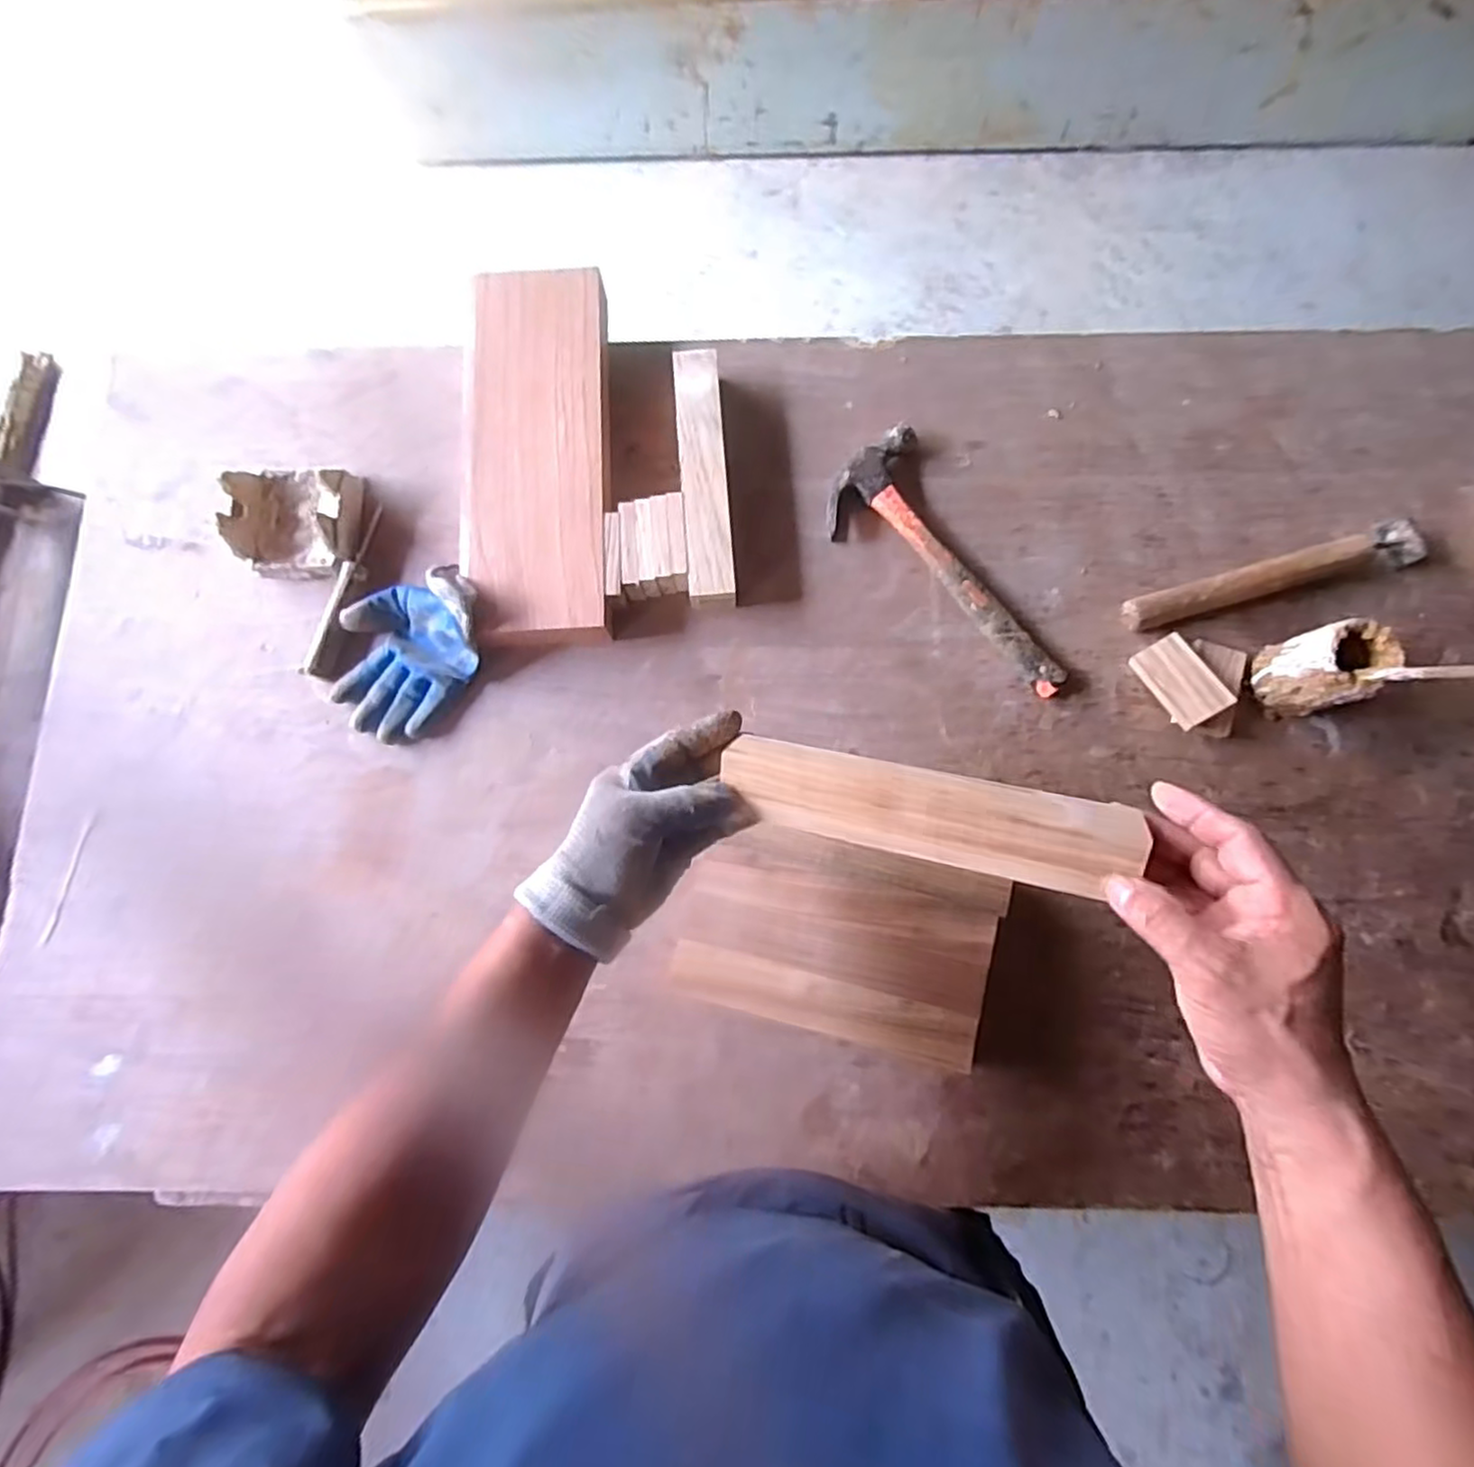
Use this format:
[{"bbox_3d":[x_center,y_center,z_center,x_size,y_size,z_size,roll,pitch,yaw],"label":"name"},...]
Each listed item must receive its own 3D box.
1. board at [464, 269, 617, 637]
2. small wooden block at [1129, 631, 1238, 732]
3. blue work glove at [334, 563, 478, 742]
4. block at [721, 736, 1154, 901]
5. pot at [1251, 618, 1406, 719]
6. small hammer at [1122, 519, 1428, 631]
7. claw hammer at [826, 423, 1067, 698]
[{"bbox_3d":[-0.195,-0.272,0.677,0.138,0.048,0.367,-3,80,1],"label":"board"},{"bbox_3d":[0.409,-0.049,0.636,0.048,0.015,0.082,-37,69,22],"label":"small wooden block"},{"bbox_3d":[-0.322,-0.086,0.657,0.132,0.066,0.173,43,83,8],"label":"blue work glove"},{"bbox_3d":[0.110,0.047,0.422,0.240,0.027,0.055,11,80,18],"label":"block"},{"bbox_3d":[0.513,-0.057,0.601,0.067,0.083,0.067,0,80,1],"label":"pot"},{"bbox_3d":[0.501,-0.145,0.648,0.278,0.034,0.043,-15,80,-1],"label":"small hammer"},{"bbox_3d":[0.188,-0.148,0.662,0.116,0.027,0.293,-28,80,-4],"label":"claw hammer"}]

